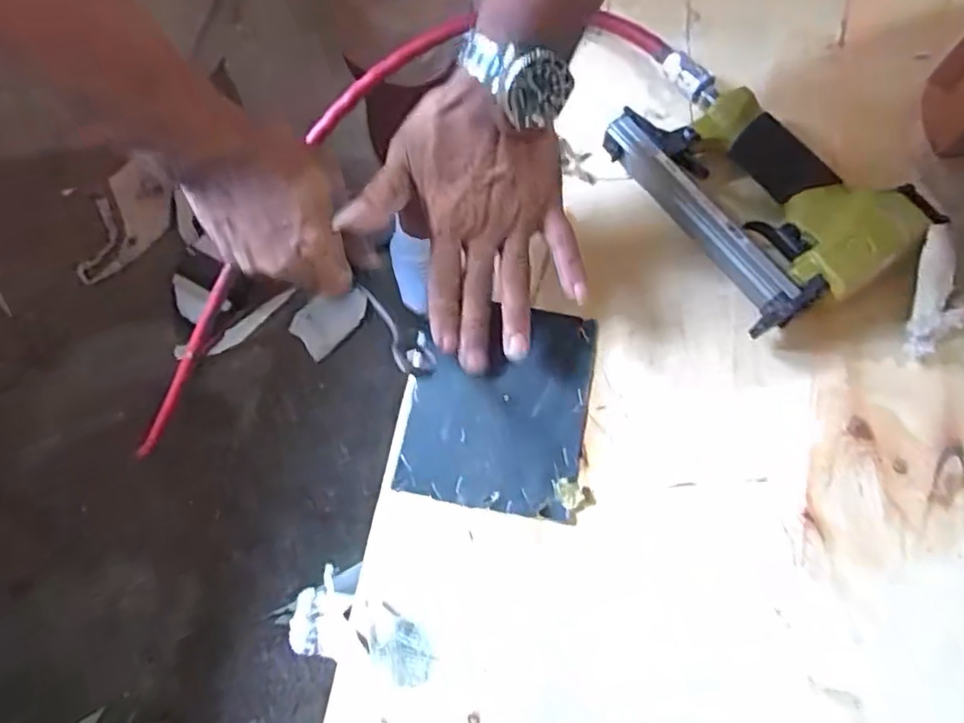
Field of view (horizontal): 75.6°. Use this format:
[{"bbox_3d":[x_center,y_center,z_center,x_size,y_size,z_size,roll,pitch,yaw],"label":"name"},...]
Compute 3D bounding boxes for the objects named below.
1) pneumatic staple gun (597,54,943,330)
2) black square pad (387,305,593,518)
[{"bbox_3d":[0.186,-0.133,0.440,0.131,0.048,0.215,-29,72,-10],"label":"pneumatic staple gun"},{"bbox_3d":[0.011,0.027,0.403,0.112,0.007,0.132,10,72,2],"label":"black square pad"}]

